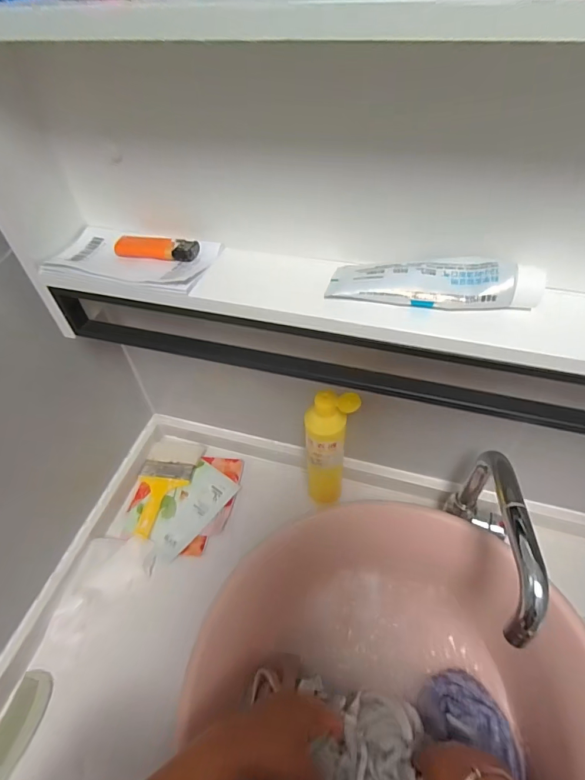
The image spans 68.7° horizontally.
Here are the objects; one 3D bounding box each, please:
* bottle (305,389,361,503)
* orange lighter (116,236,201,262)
[{"bbox_3d":[0.046,0.089,0.592,0.060,0.221,0.045,9,53,6],"label":"bottle"},{"bbox_3d":[-0.134,-0.142,0.424,0.082,0.019,0.025,9,50,11],"label":"orange lighter"}]

